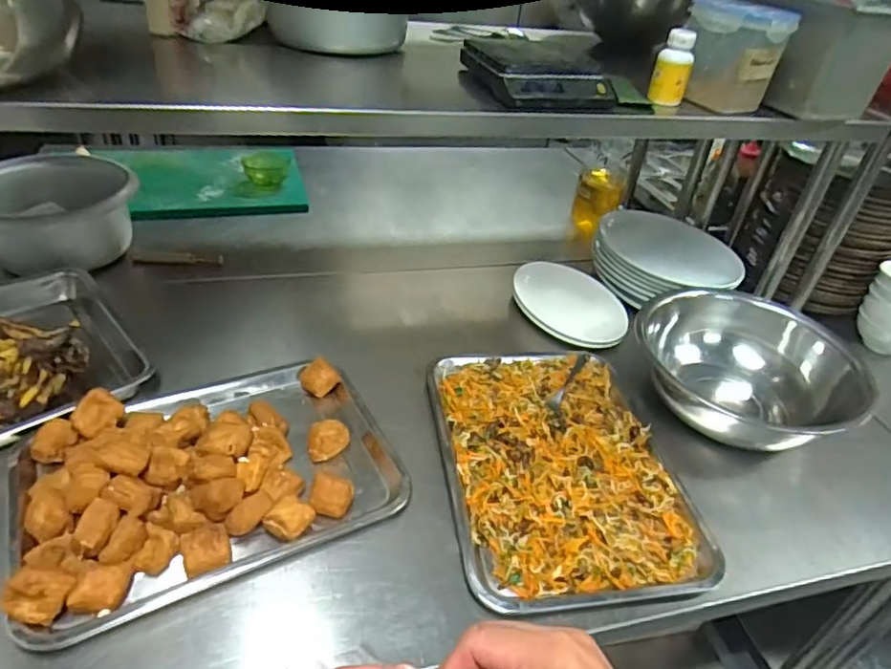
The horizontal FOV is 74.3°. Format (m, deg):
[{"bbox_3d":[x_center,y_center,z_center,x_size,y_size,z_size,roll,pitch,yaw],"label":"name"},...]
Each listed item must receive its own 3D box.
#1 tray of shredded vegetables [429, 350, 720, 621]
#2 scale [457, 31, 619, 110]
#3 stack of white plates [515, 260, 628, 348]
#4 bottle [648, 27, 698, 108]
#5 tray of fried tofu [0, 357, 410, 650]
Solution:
[{"bbox_3d":[0.148,0.160,0.802,0.304,0.030,0.423,-1,37,-11],"label":"tray of shredded vegetables"},{"bbox_3d":[0.127,-0.373,0.835,0.161,0.048,0.194,-5,38,-16],"label":"scale"},{"bbox_3d":[0.228,-0.061,1.097,0.174,0.024,0.254,-5,38,-17],"label":"stack of white plates"},{"bbox_3d":[0.319,-0.373,0.821,0.051,0.093,0.040,16,37,12],"label":"bottle"},{"bbox_3d":[-0.285,0.149,0.720,0.418,0.080,0.311,-14,41,-26],"label":"tray of fried tofu"}]

